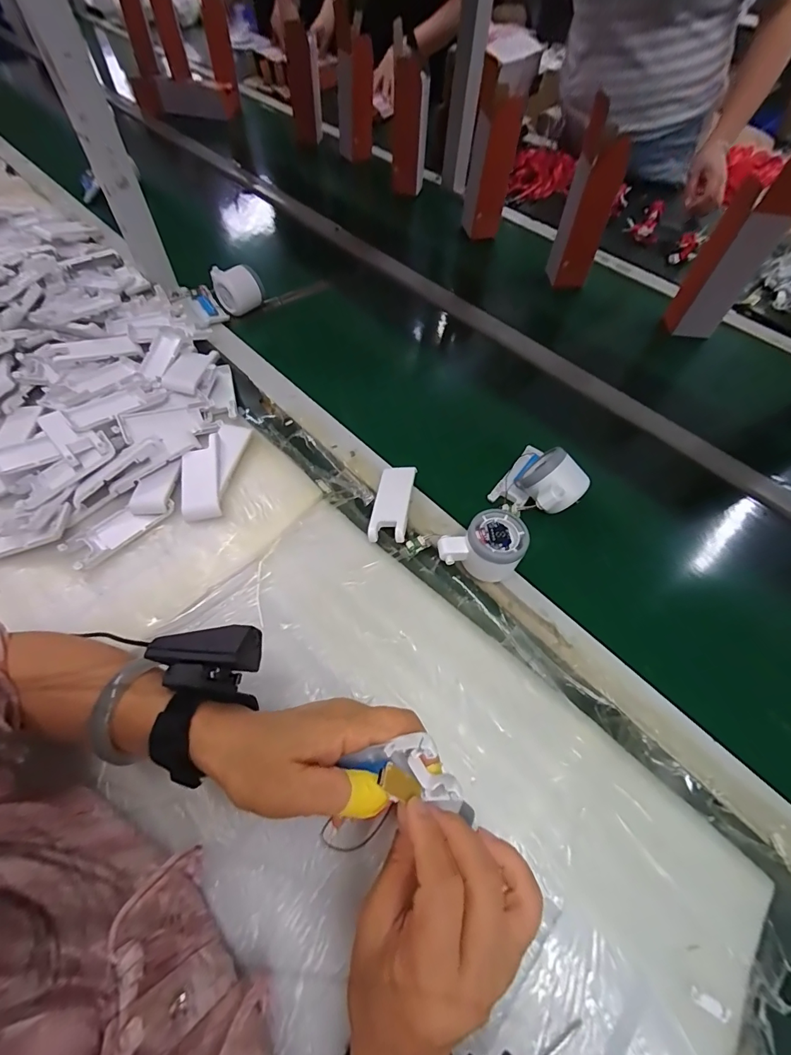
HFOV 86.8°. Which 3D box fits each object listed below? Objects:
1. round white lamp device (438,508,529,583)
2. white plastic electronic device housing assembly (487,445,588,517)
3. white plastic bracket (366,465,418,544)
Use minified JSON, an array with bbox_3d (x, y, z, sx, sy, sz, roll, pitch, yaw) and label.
[{"bbox_3d":[0.090,0.024,0.422,0.082,0.052,0.057,-25,63,-18],"label":"round white lamp device"},{"bbox_3d":[0.168,-0.054,0.472,0.085,0.063,0.093,38,64,18],"label":"white plastic electronic device housing assembly"},{"bbox_3d":[-0.003,-0.027,0.465,0.040,0.021,0.095,9,58,2],"label":"white plastic bracket"}]

